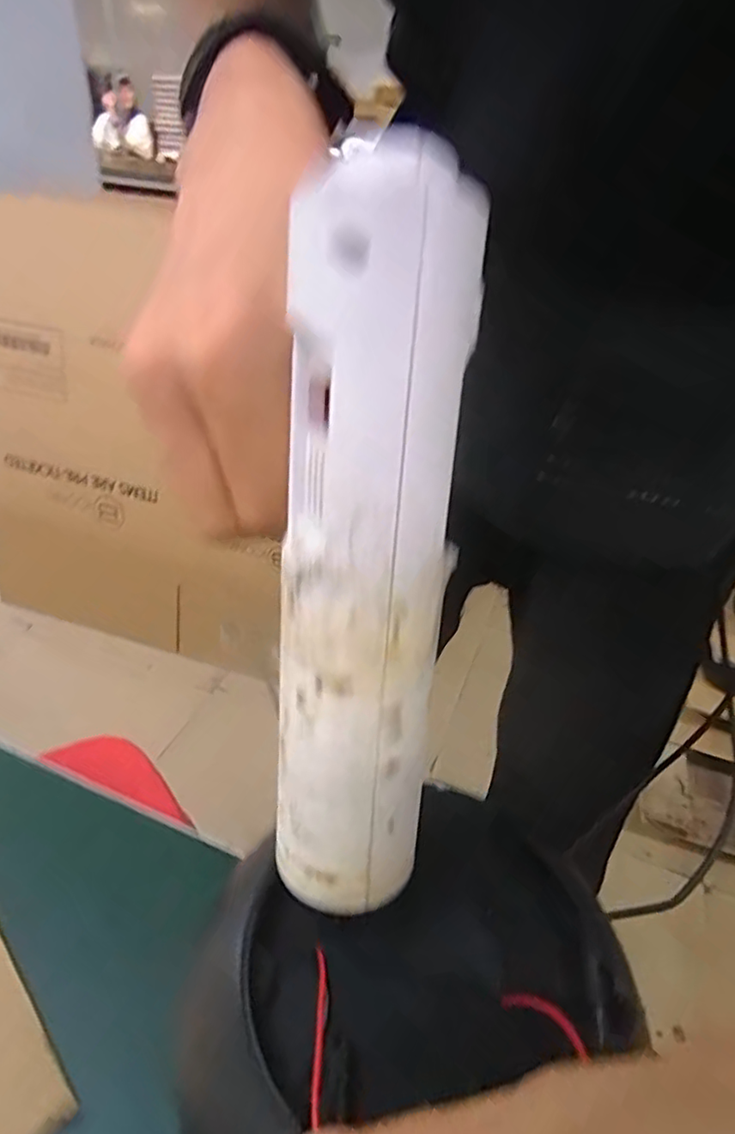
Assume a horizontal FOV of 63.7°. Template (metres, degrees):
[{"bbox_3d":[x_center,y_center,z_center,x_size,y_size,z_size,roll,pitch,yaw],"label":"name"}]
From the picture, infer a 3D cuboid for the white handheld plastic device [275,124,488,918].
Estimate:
[{"bbox_3d":[-0.001,0.004,0.133,0.035,0.162,0.027,4,17,-2],"label":"white handheld plastic device"}]

